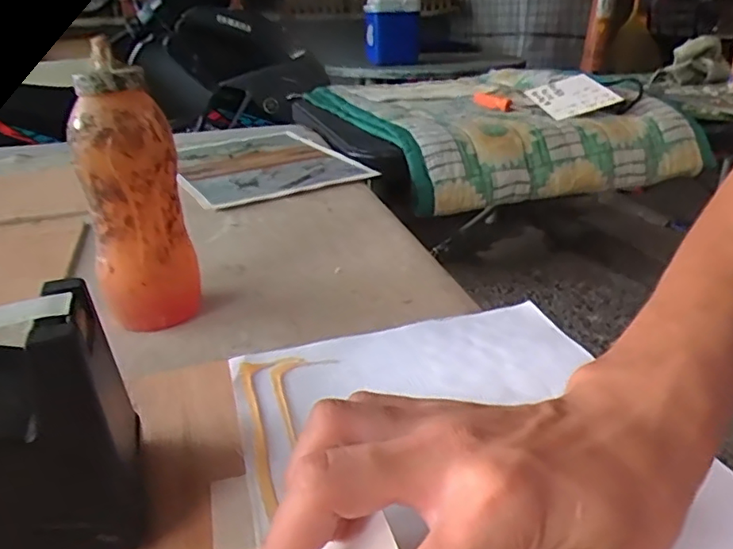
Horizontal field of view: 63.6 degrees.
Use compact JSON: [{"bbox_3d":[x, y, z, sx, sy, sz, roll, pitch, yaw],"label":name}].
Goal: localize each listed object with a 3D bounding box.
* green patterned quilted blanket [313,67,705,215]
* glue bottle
[{"bbox_3d":[0.201,-0.272,1.052,0.467,0.121,0.572,-8,26,-17],"label":"green patterned quilted blanket"},{"bbox_3d":[-0.148,-0.047,0.375,0.050,0.170,0.041,5,26,18],"label":"glue bottle"}]

